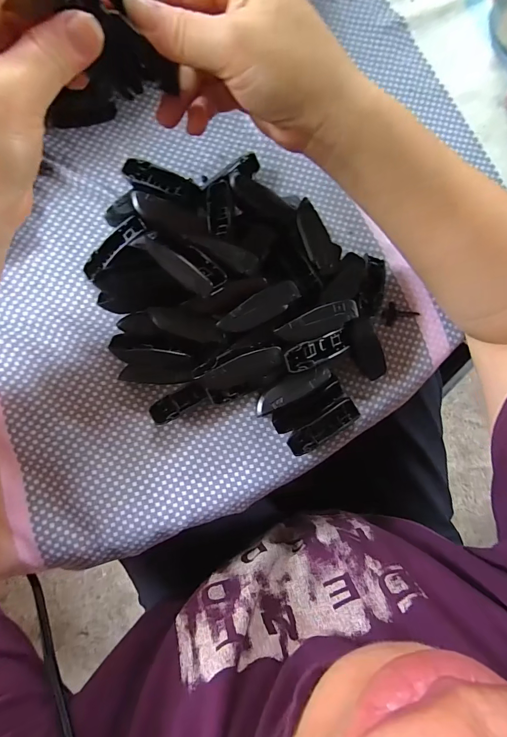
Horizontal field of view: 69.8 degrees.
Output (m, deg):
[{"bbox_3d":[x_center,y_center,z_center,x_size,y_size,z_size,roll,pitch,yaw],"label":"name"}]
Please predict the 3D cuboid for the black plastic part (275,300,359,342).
[{"bbox_3d":[0.041,-0.029,0.228,0.053,0.009,0.017,-20,86,-6],"label":"black plastic part"}]

